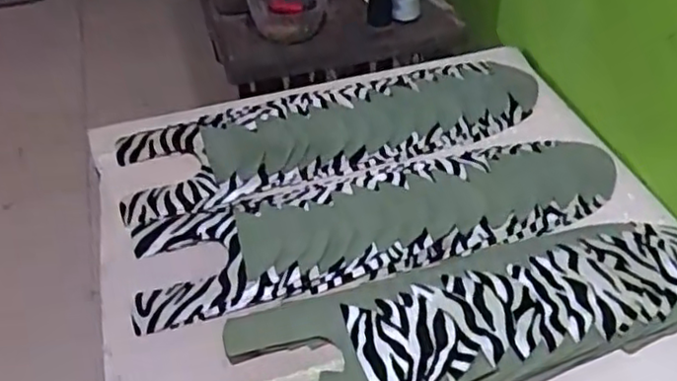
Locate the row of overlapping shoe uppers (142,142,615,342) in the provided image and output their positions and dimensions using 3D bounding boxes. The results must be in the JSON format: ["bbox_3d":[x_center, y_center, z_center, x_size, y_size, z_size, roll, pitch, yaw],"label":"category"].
[{"bbox_3d":[0.053,0.028,0.766,0.552,0.025,0.157,-13,47,-10],"label":"row of overlapping shoe uppers"}]

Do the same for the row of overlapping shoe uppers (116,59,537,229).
[{"bbox_3d":[0.000,-0.084,0.867,0.545,0.023,0.149,-15,45,-13],"label":"row of overlapping shoe uppers"}]

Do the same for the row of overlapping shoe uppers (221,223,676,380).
[{"bbox_3d":[0.141,0.119,0.648,0.481,0.005,0.154,-14,47,-10],"label":"row of overlapping shoe uppers"}]

